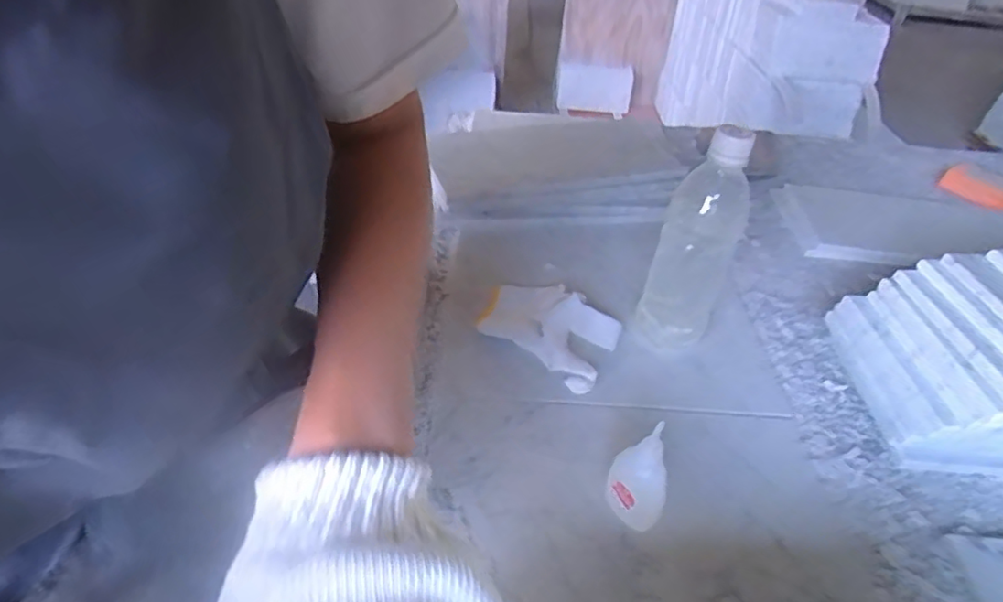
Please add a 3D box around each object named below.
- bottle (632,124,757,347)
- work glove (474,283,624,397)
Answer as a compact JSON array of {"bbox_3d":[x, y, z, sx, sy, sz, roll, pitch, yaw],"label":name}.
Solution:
[{"bbox_3d":[0.171,-0.048,0.522,0.064,0.209,0.066,22,41,19],"label":"bottle"},{"bbox_3d":[0.046,0.020,0.555,0.137,0.035,0.091,32,45,29],"label":"work glove"}]

